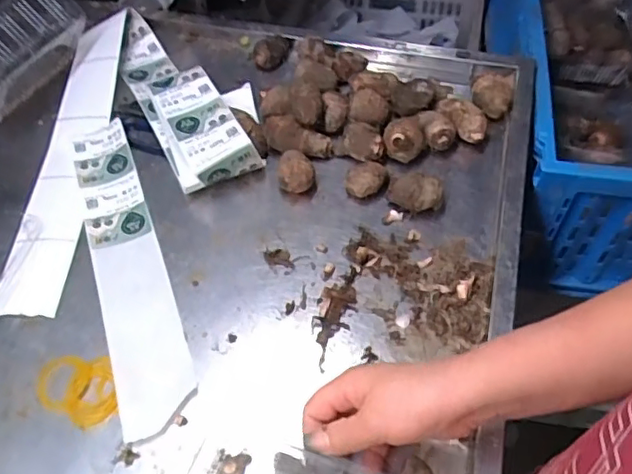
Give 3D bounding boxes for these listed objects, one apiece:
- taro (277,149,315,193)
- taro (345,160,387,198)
[{"bbox_3d":[-0.020,-0.062,0.583,0.034,0.035,0.035,0,55,1],"label":"taro"},{"bbox_3d":[0.051,-0.058,0.581,0.036,0.027,0.040,13,56,10],"label":"taro"}]

